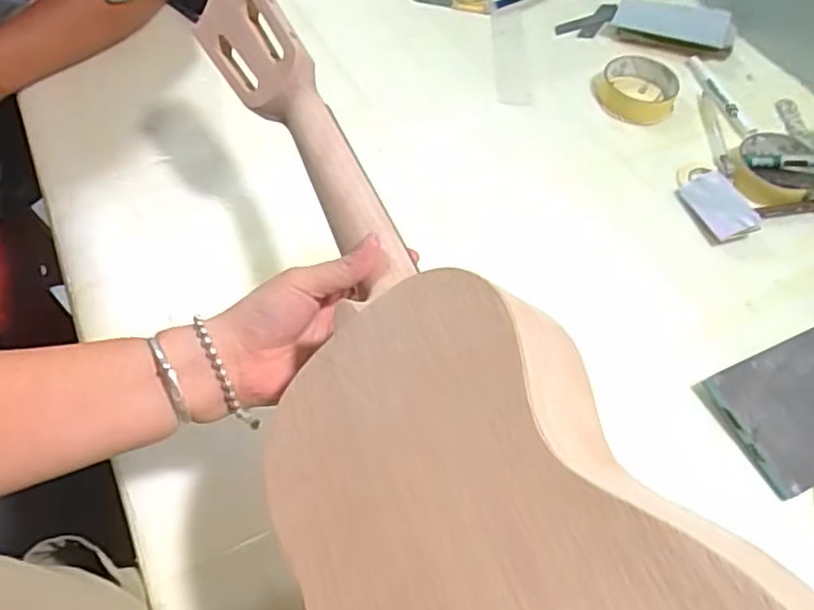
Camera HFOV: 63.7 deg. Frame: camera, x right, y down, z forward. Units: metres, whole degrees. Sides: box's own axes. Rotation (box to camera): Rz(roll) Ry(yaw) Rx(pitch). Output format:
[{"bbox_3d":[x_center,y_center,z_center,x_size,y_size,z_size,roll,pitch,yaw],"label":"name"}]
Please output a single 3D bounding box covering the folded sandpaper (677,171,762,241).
[{"bbox_3d":[0.283,-0.090,0.597,0.043,0.016,0.067,-20,59,-13],"label":"folded sandpaper"}]

